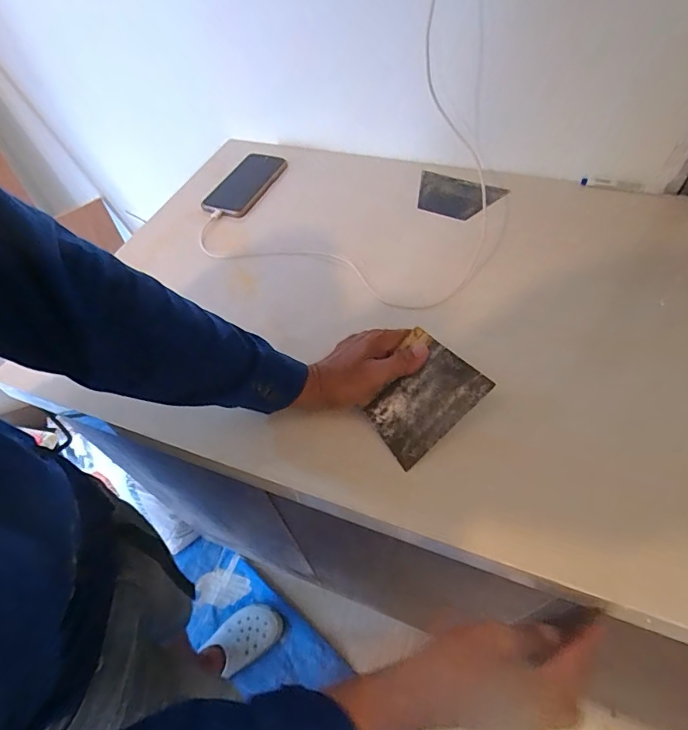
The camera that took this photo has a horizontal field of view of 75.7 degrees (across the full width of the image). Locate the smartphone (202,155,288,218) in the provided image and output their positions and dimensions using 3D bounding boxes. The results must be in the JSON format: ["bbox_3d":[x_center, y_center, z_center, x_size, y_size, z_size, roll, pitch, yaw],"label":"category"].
[{"bbox_3d":[-0.165,-0.304,0.746,0.081,0.016,0.160,16,57,16],"label":"smartphone"}]

